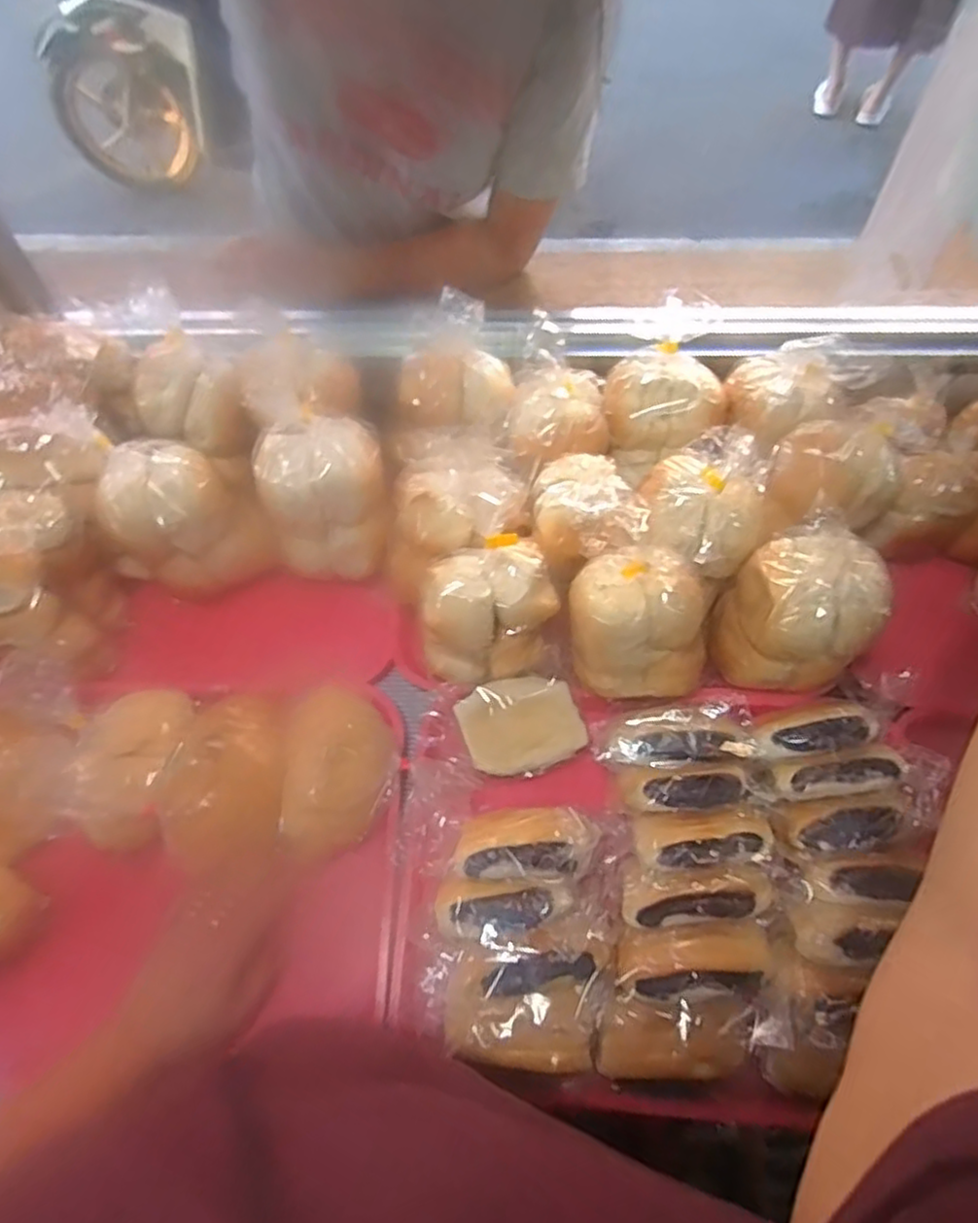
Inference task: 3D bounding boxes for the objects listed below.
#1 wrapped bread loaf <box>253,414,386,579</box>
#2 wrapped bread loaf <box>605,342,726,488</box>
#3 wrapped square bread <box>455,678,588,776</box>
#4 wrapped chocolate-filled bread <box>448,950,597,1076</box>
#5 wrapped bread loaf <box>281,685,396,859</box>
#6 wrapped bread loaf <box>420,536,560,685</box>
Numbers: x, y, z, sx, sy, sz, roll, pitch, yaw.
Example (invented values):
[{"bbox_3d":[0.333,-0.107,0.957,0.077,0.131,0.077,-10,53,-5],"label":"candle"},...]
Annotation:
[{"bbox_3d":[-0.141,-0.100,0.631,0.117,0.130,0.082,-9,61,-4],"label":"wrapped bread loaf"},{"bbox_3d":[0.158,-0.183,0.649,0.110,0.080,0.086,26,65,15],"label":"wrapped bread loaf"},{"bbox_3d":[0.027,0.096,0.585,0.100,0.012,0.076,-10,89,1],"label":"wrapped square bread"},{"bbox_3d":[0.022,0.274,0.481,0.105,0.048,0.077,-1,61,1],"label":"wrapped chocolate-filled bread"},{"bbox_3d":[-0.119,0.127,0.554,0.082,0.050,0.132,3,61,3],"label":"wrapped bread loaf"},{"bbox_3d":[-0.001,0.001,0.579,0.111,0.093,0.076,-4,61,-1],"label":"wrapped bread loaf"}]

